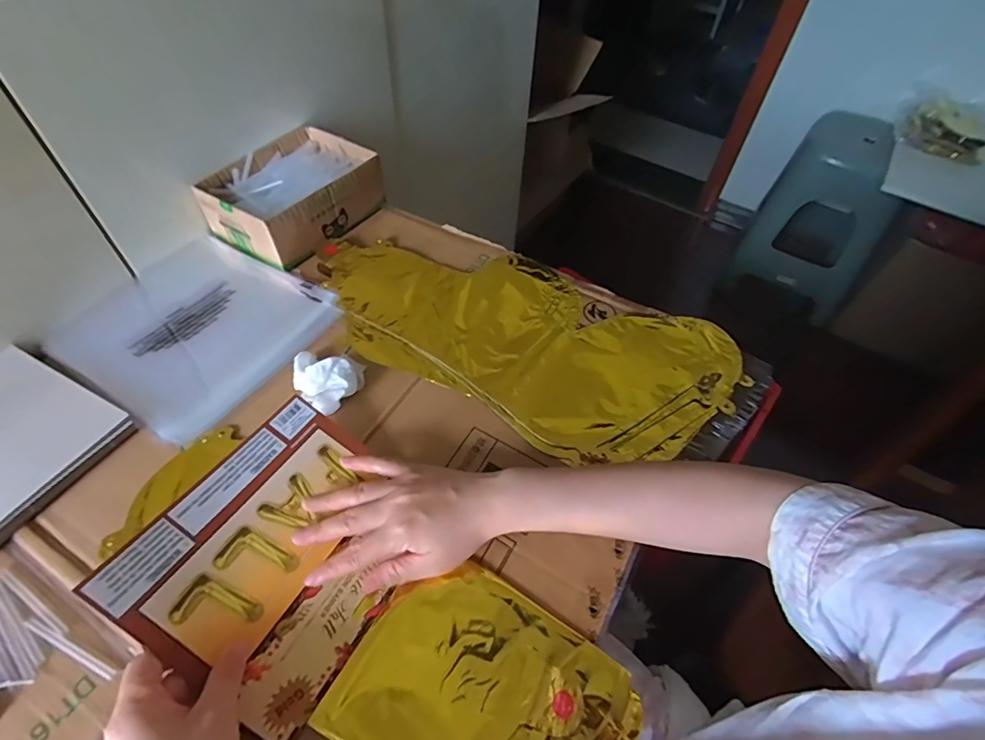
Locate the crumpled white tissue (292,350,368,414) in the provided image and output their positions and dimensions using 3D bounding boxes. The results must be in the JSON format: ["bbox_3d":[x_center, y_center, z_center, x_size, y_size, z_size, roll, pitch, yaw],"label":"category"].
[{"bbox_3d":[-0.158,0.012,0.466,0.064,0.027,0.066,4,52,-1],"label":"crumpled white tissue"}]

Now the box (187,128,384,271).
[{"bbox_3d":[-0.246,-0.223,0.624,0.142,0.064,0.189,30,56,18],"label":"box"}]

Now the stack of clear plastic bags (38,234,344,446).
[{"bbox_3d":[-0.314,-0.051,0.525,0.233,0.021,0.212,28,56,17],"label":"stack of clear plastic bags"}]

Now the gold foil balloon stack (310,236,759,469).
[{"bbox_3d":[0.026,-0.044,0.532,0.452,0.016,0.221,23,54,13],"label":"gold foil balloon stack"}]

